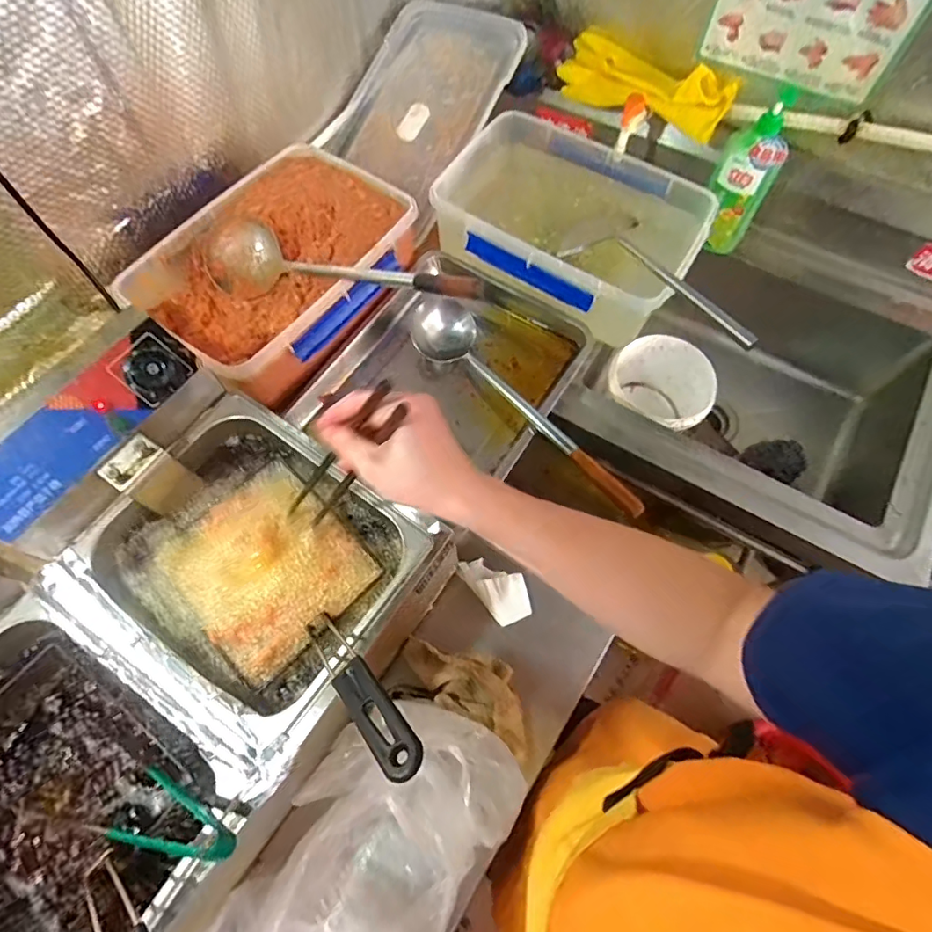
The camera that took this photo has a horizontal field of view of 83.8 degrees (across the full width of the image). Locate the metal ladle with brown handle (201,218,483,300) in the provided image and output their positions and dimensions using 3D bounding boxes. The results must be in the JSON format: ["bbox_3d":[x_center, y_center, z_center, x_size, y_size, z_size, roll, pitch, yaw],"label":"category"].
[{"bbox_3d":[-0.182,-0.270,0.728,0.445,0.080,0.095,16,67,23],"label":"metal ladle with brown handle"}]

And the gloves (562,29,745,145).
[{"bbox_3d":[0.292,-0.627,0.861,0.290,0.082,0.061,31,70,13],"label":"gloves"}]

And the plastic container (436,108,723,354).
[{"bbox_3d":[0.169,-0.394,0.858,0.401,0.121,0.259,28,69,12],"label":"plastic container"}]

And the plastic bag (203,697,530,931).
[{"bbox_3d":[-0.123,0.460,0.554,0.208,0.085,0.406,34,71,14],"label":"plastic bag"}]

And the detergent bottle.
[{"bbox_3d":[0.453,-0.466,0.861,0.093,0.234,0.063,27,69,12],"label":"detergent bottle"}]

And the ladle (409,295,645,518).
[{"bbox_3d":[0.097,-0.103,0.763,0.437,0.087,0.095,42,73,17],"label":"ladle"}]

